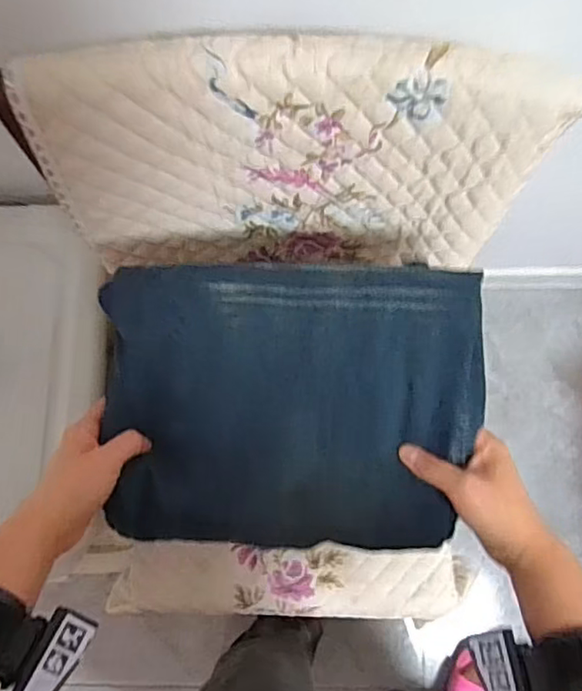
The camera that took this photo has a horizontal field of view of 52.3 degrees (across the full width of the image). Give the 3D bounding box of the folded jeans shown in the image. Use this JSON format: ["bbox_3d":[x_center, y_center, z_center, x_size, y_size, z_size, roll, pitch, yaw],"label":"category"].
[{"bbox_3d":[-0.001,0.044,0.460,0.278,0.045,0.217,3,81,3],"label":"folded jeans"}]

